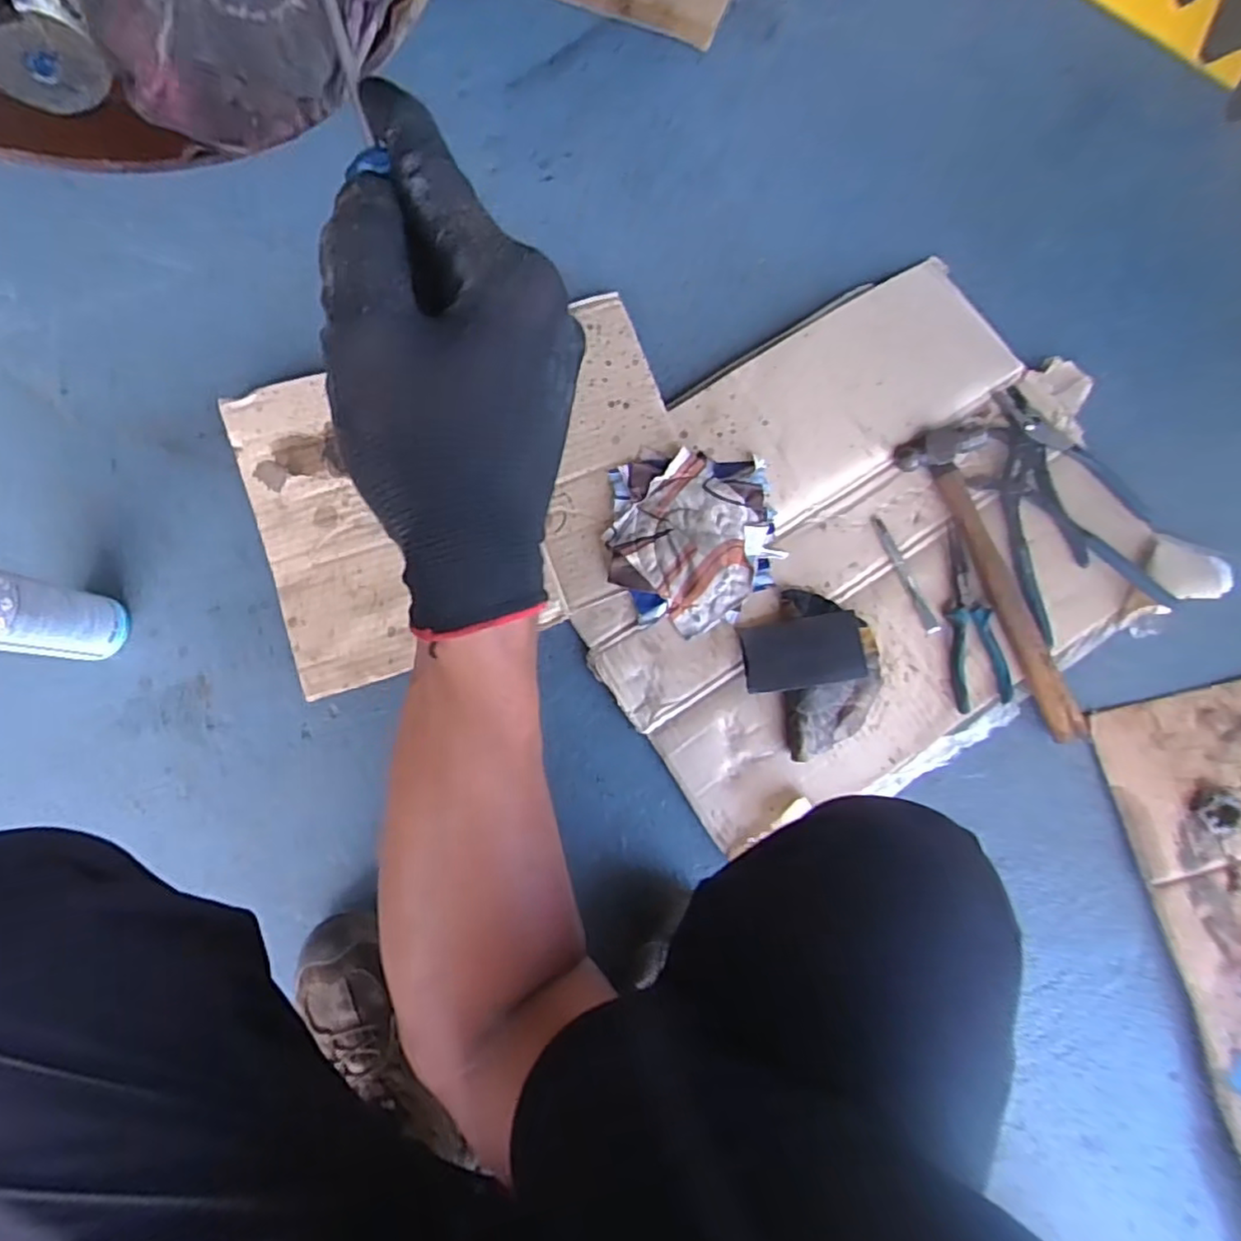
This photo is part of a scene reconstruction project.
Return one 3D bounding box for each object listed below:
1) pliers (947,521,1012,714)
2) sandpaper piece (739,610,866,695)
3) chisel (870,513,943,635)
[{"bbox_3d":[0.368,-0.004,0.697,0.062,0.028,0.195,-12,81,-4],"label":"pliers"},{"bbox_3d":[0.183,0.032,0.658,0.114,0.009,0.076,-10,56,13],"label":"sandpaper piece"},{"bbox_3d":[0.305,-0.050,0.701,0.017,0.013,0.139,-26,83,-6],"label":"chisel"}]

